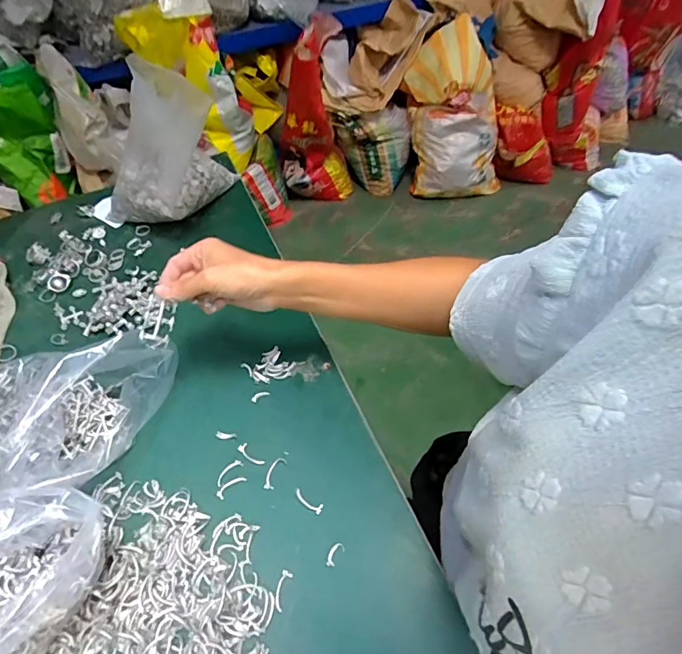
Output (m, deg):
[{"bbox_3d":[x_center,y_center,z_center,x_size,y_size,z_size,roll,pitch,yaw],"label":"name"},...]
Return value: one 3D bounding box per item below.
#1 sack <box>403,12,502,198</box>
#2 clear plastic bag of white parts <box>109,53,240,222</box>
[{"bbox_3d":[0.426,-0.811,1.749,0.316,0.615,0.173,0,30,20],"label":"sack"},{"bbox_3d":[-0.246,-0.229,0.614,0.189,0.203,0.103,-17,52,-11],"label":"clear plastic bag of white parts"}]

